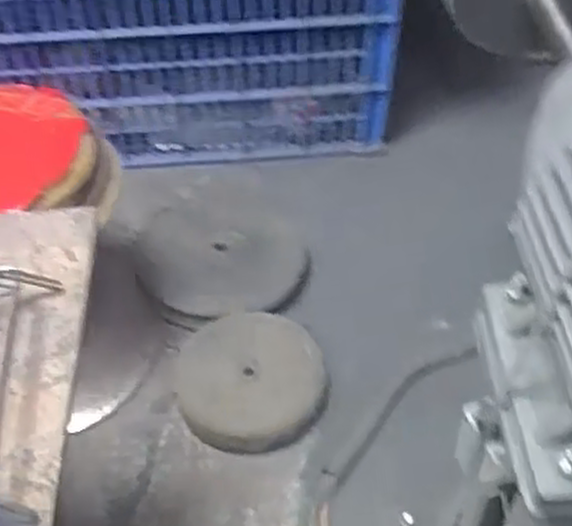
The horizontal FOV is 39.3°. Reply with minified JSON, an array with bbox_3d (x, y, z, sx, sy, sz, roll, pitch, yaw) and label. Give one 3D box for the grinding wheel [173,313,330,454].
[{"bbox_3d":[-0.054,0.162,1.160,0.204,0.054,0.209,-17,49,-14],"label":"grinding wheel"}]

